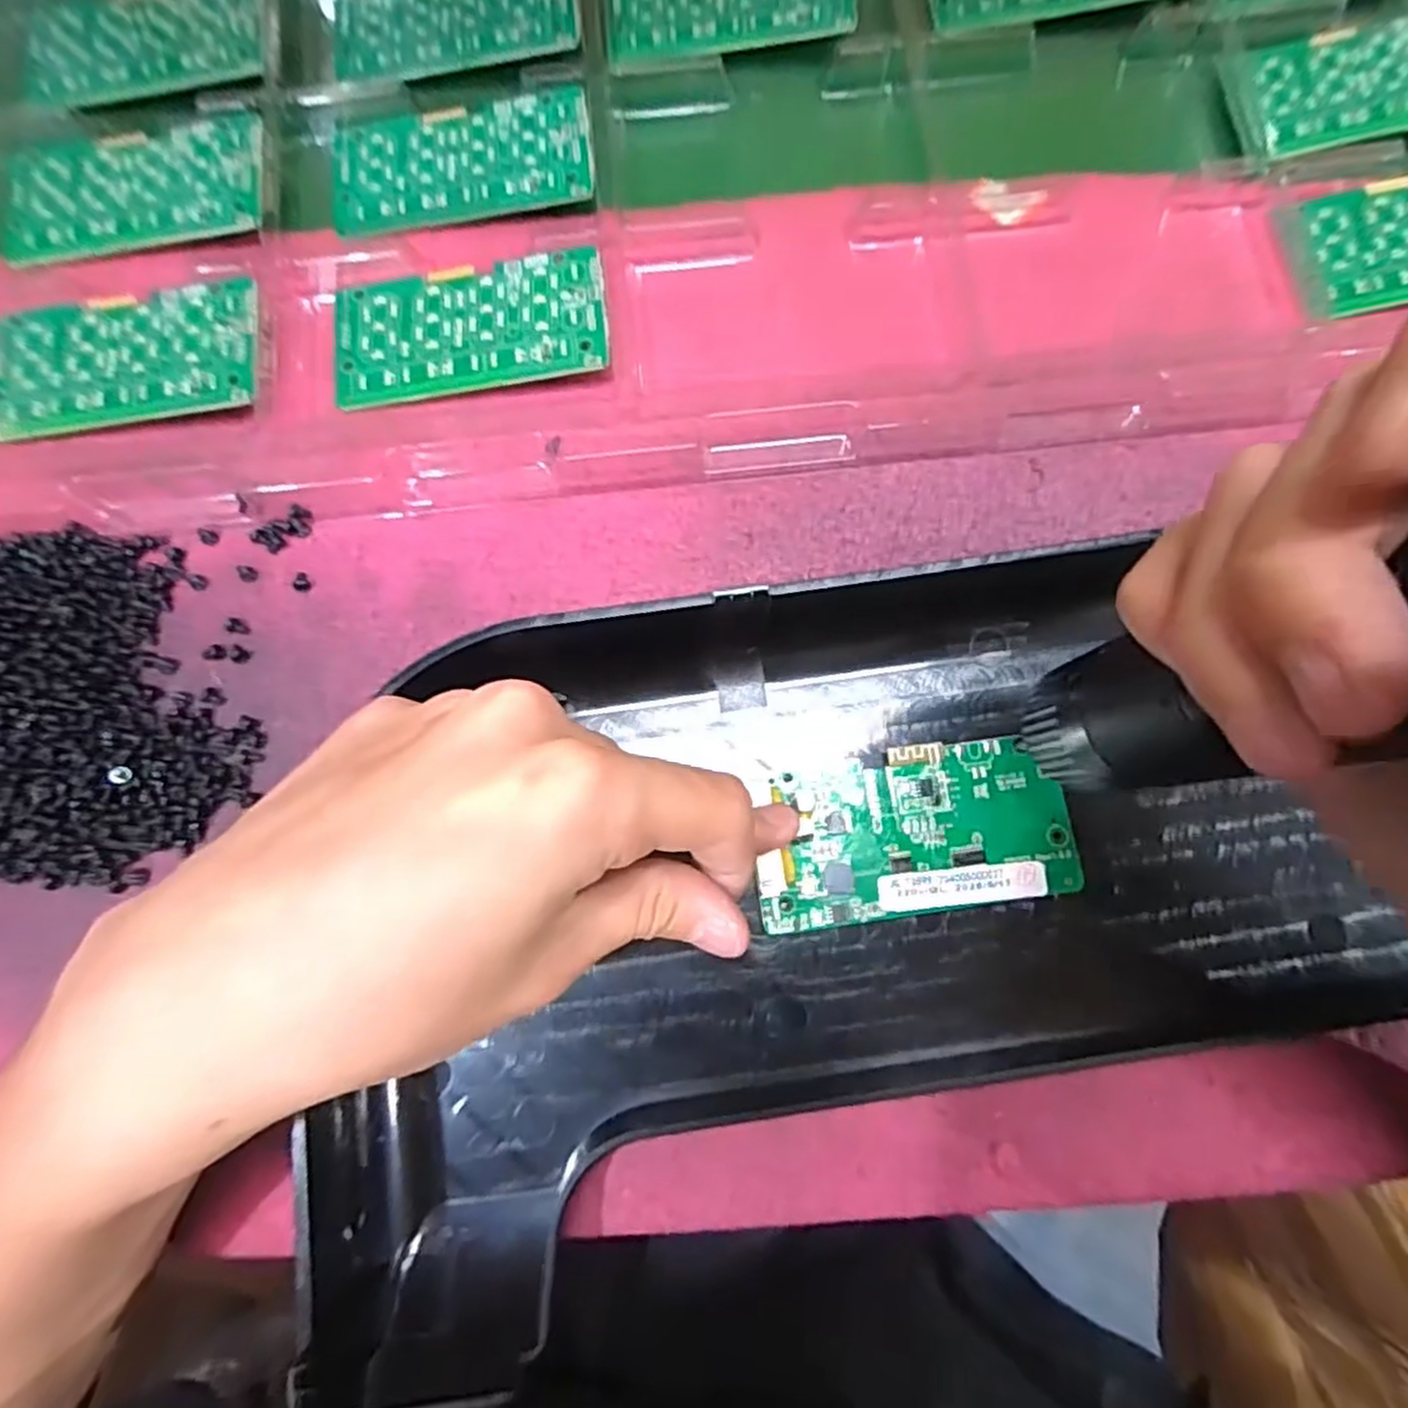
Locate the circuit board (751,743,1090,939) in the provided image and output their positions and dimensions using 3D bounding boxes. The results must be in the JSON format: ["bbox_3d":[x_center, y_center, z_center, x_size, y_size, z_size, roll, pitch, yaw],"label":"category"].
[{"bbox_3d":[0.062,0.038,0.231,0.093,0.004,0.047,-7,79,-1],"label":"circuit board"}]

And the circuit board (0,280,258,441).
[{"bbox_3d":[-0.198,-0.117,0.263,0.091,0.004,0.046,-6,81,4],"label":"circuit board"}]

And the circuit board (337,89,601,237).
[{"bbox_3d":[-0.088,-0.198,0.282,0.093,0.008,0.048,-5,79,-1],"label":"circuit board"}]

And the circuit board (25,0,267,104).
[{"bbox_3d":[-0.213,-0.255,0.295,0.092,0.004,0.049,-5,79,-1],"label":"circuit board"}]

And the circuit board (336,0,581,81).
[{"bbox_3d":[-0.095,-0.266,0.299,0.092,0.007,0.051,-6,79,-1],"label":"circuit board"}]

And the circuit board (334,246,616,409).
[{"bbox_3d":[-0.080,-0.130,0.266,0.093,0.008,0.046,-8,79,-1],"label":"circuit board"}]

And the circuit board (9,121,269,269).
[{"bbox_3d":[-0.203,-0.185,0.276,0.091,0.004,0.047,-7,79,-1],"label":"circuit board"}]

